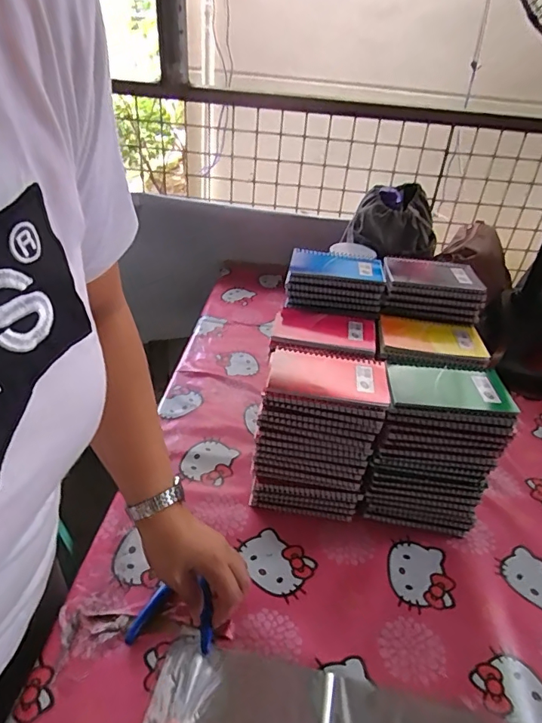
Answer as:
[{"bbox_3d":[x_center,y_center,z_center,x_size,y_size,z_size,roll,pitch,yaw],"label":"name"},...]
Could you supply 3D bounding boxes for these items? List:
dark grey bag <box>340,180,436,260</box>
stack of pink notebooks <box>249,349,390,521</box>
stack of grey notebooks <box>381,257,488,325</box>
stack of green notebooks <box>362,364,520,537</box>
[{"bbox_3d":[0.279,-0.306,1.000,0.182,0.106,0.179,-19,42,-31],"label":"dark grey bag"},{"bbox_3d":[0.055,0.088,0.572,0.136,0.211,0.099,9,35,4],"label":"stack of pink notebooks"},{"bbox_3d":[0.229,-0.106,0.667,0.139,0.055,0.107,3,35,-3],"label":"stack of grey notebooks"},{"bbox_3d":[0.195,0.106,0.573,0.139,0.203,0.101,8,35,4],"label":"stack of green notebooks"}]

